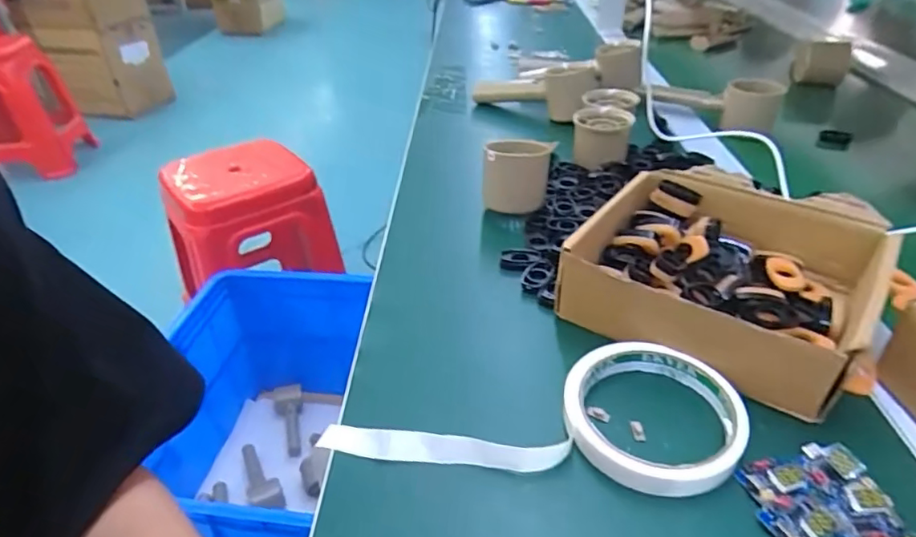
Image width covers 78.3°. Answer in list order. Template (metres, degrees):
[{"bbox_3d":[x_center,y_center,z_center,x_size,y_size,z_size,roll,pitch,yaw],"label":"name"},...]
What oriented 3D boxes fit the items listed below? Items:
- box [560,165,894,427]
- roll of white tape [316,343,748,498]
[{"bbox_3d":[0.174,0.000,0.371,0.162,0.055,0.158,24,44,33],"label":"box"},{"bbox_3d":[0.041,0.072,0.314,0.216,0.015,0.088,4,36,10],"label":"roll of white tape"}]

